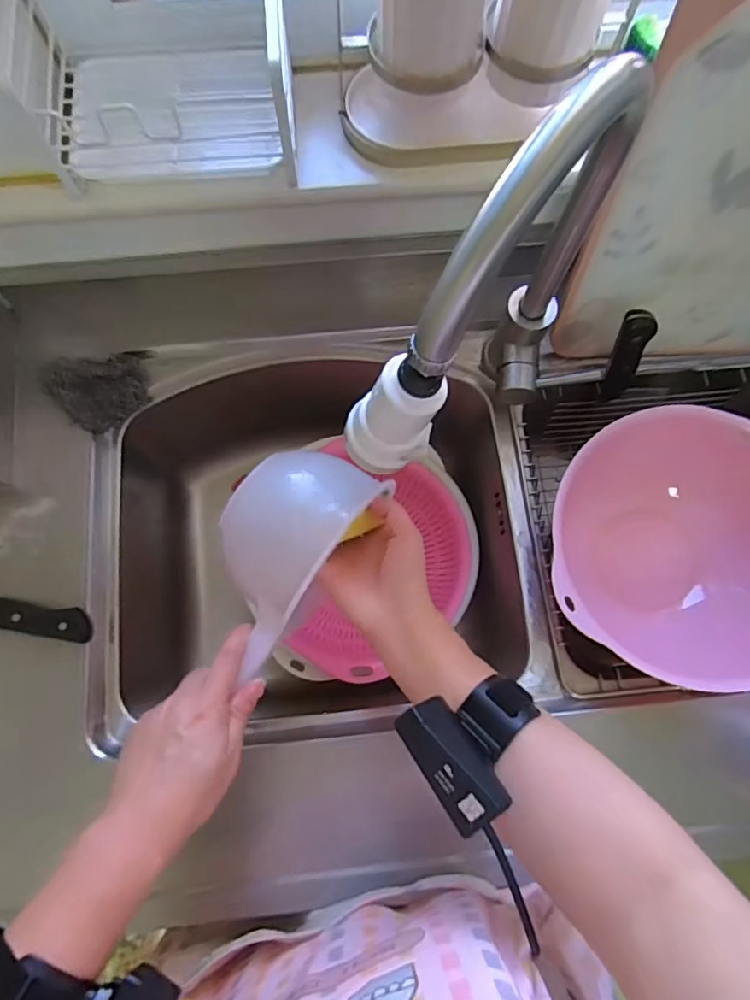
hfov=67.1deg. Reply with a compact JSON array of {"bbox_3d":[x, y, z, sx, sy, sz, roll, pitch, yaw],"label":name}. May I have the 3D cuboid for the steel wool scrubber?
[{"bbox_3d":[-0.268,-0.108,0.555,0.084,0.049,0.066,-24,77,-8],"label":"steel wool scrubber"}]

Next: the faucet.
[{"bbox_3d":[0.076,-0.113,0.384,0.052,0.308,0.235,42,78,9],"label":"faucet"}]

